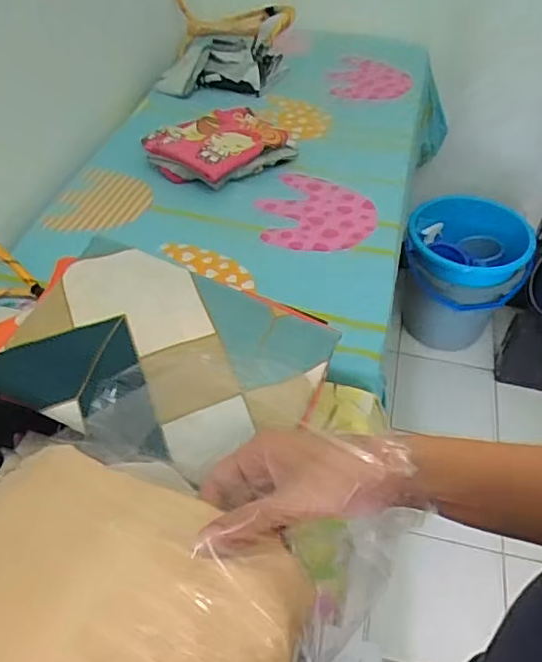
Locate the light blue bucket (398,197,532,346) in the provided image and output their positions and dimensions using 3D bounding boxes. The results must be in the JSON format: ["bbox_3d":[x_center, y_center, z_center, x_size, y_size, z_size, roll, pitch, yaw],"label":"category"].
[{"bbox_3d":[0.568,-0.191,1.743,0.341,0.363,0.356,1,46,-1],"label":"light blue bucket"}]

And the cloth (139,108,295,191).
[{"bbox_3d":[-0.101,-0.359,1.132,0.270,0.051,0.217,-21,50,-21],"label":"cloth"}]

